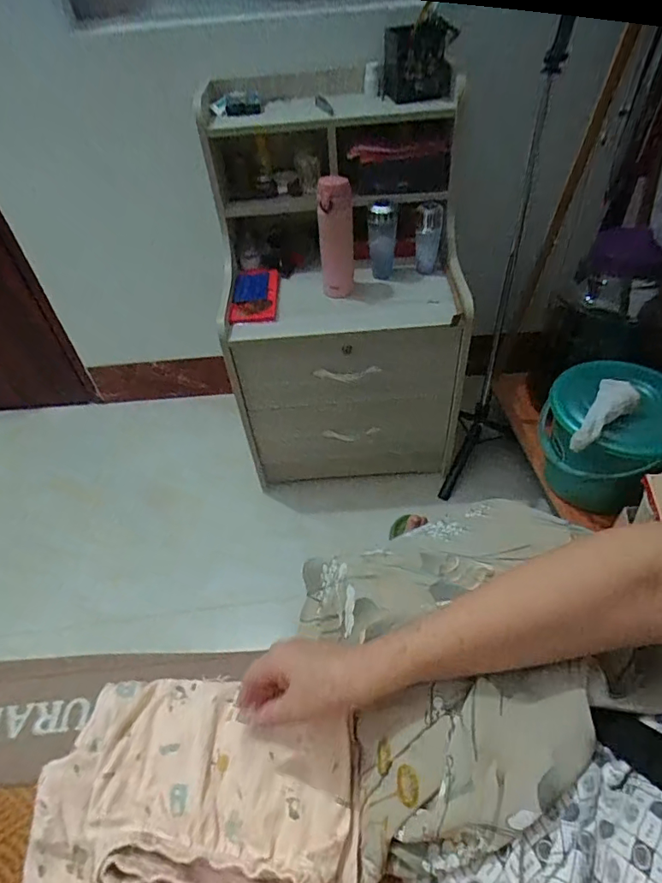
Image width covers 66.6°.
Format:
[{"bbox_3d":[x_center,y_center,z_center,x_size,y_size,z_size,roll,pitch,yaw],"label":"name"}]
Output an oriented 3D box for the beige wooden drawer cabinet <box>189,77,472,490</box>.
[{"bbox_3d":[0.022,-0.308,1.123,0.475,0.737,0.418,-5,47,0],"label":"beige wooden drawer cabinet"}]

